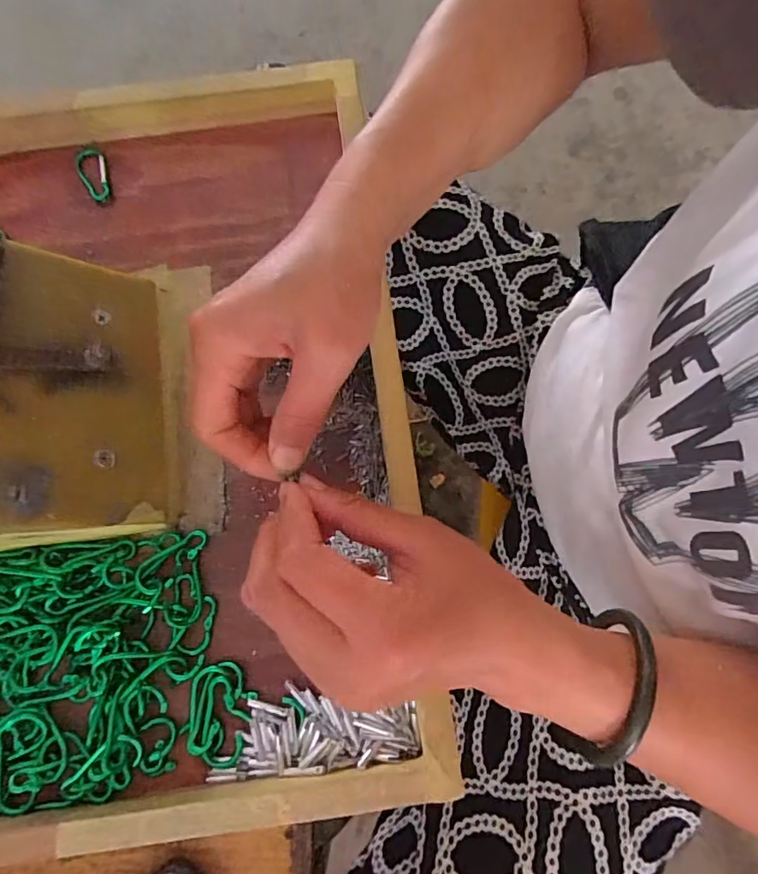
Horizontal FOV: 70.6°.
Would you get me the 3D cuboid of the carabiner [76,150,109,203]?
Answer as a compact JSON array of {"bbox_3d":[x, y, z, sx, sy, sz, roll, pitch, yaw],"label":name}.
[{"bbox_3d":[-0.202,-0.186,0.379,0.018,0.008,0.043,-17,75,-4],"label":"carabiner"}]

